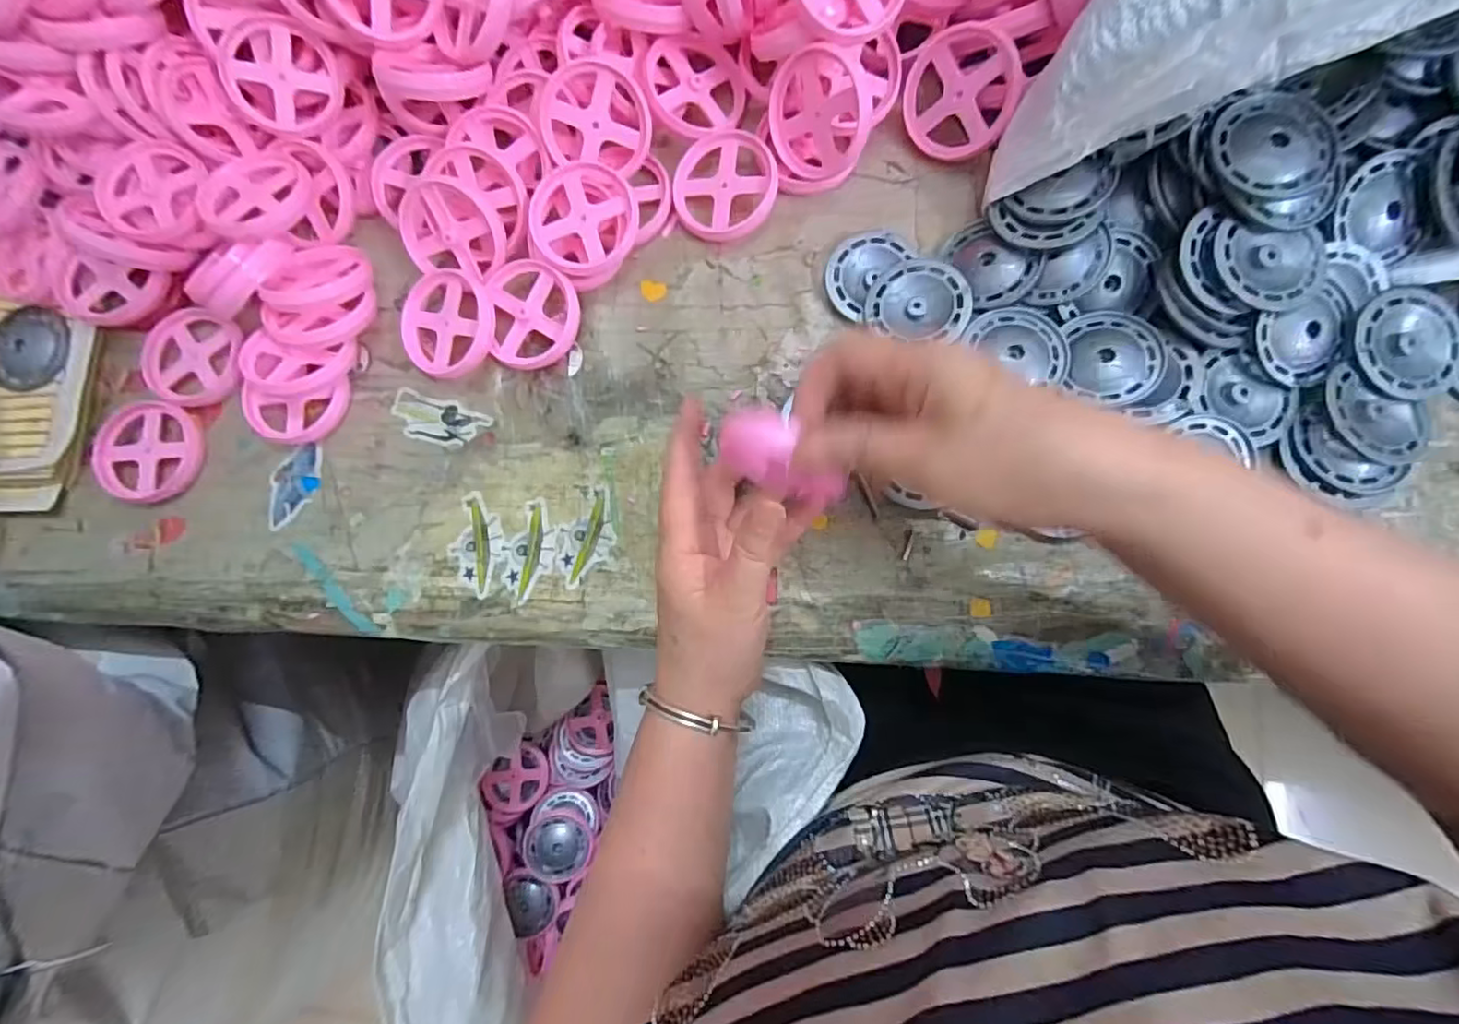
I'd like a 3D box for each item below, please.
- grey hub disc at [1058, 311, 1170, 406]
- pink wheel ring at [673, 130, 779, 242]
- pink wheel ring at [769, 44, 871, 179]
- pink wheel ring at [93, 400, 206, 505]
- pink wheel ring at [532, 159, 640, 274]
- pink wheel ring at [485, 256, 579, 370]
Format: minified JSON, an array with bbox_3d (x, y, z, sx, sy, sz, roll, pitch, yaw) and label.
[{"bbox_3d":[0.208,-0.084,0.333,0.047,0.008,0.053,3,82,6],"label":"grey hub disc"},{"bbox_3d":[-0.003,-0.200,0.375,0.063,0.014,0.062,-1,82,5],"label":"pink wheel ring"},{"bbox_3d":[0.051,-0.225,0.349,0.063,0.063,0.009,24,50,34],"label":"pink wheel ring"},{"bbox_3d":[-0.375,-0.038,0.395,0.069,0.013,0.064,-2,82,5],"label":"pink wheel ring"},{"bbox_3d":[-0.088,-0.176,0.365,0.060,0.012,0.067,-32,80,0],"label":"pink wheel ring"},{"bbox_3d":[-0.118,-0.120,0.372,0.054,0.015,0.065,-4,81,5],"label":"pink wheel ring"}]

